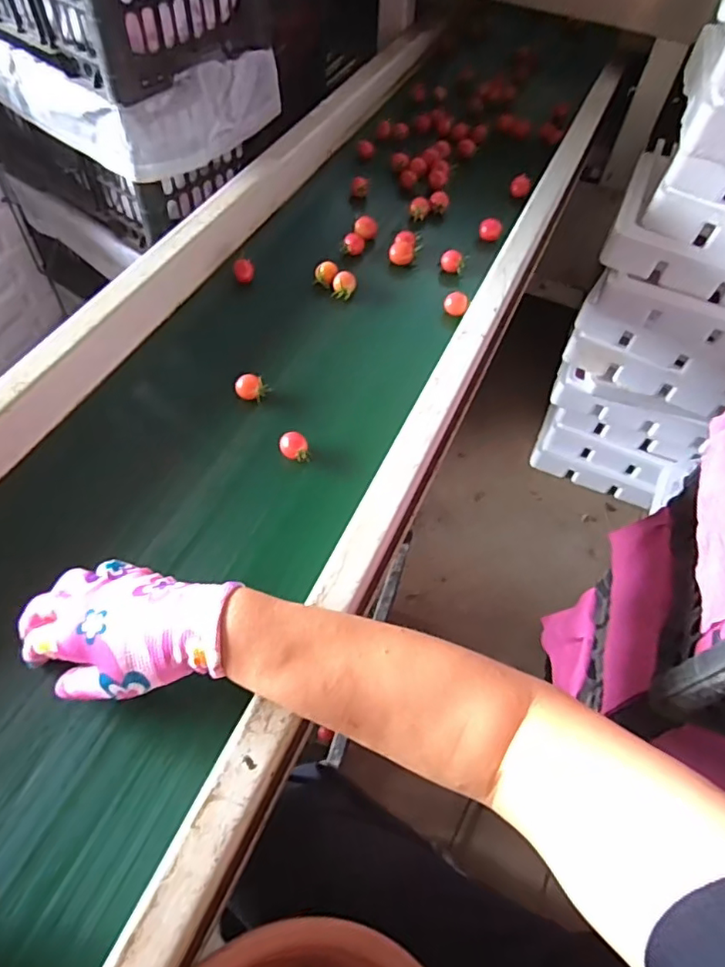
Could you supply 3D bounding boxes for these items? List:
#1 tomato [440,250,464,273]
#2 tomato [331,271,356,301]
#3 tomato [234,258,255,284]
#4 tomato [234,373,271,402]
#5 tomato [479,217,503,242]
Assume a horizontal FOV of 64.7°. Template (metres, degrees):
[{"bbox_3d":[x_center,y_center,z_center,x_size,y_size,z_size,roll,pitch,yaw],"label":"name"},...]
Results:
[{"bbox_3d":[0.112,-0.275,0.714,0.029,0.025,0.023,8,57,7],"label":"tomato"},{"bbox_3d":[-0.021,-0.232,0.675,0.026,0.023,0.029,4,57,4],"label":"tomato"},{"bbox_3d":[-0.139,-0.251,0.676,0.024,0.020,0.028,-13,57,-7],"label":"tomato"},{"bbox_3d":[-0.111,-0.096,0.575,0.031,0.020,0.024,-17,58,-10],"label":"tomato"},{"bbox_3d":[0.168,-0.330,0.752,0.029,0.025,0.028,8,57,7],"label":"tomato"}]

